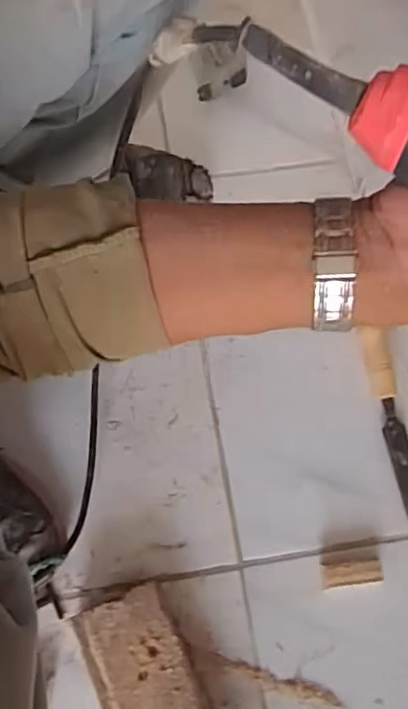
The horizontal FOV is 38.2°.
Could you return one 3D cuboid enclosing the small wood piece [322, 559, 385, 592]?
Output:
[{"bbox_3d":[0.127,0.190,0.508,0.051,0.015,0.023,-6,71,-1],"label":"small wood piece"}]

